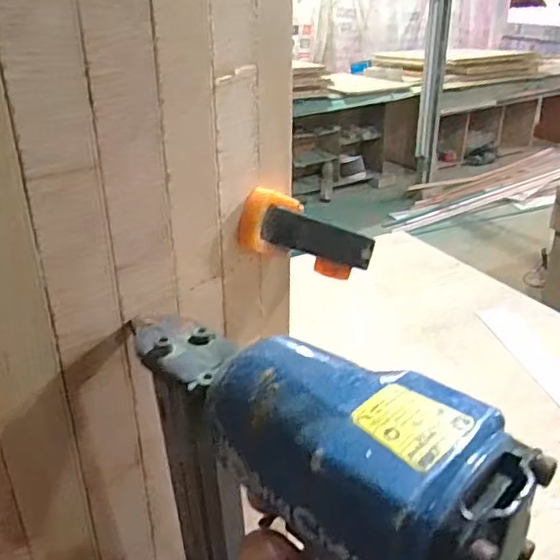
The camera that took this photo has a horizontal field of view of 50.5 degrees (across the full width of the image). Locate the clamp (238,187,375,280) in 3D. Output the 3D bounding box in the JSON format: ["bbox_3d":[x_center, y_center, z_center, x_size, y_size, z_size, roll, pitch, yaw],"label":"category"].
[{"bbox_3d":[0.013,-0.024,0.330,0.086,0.032,0.027,20,12,-36],"label":"clamp"}]

